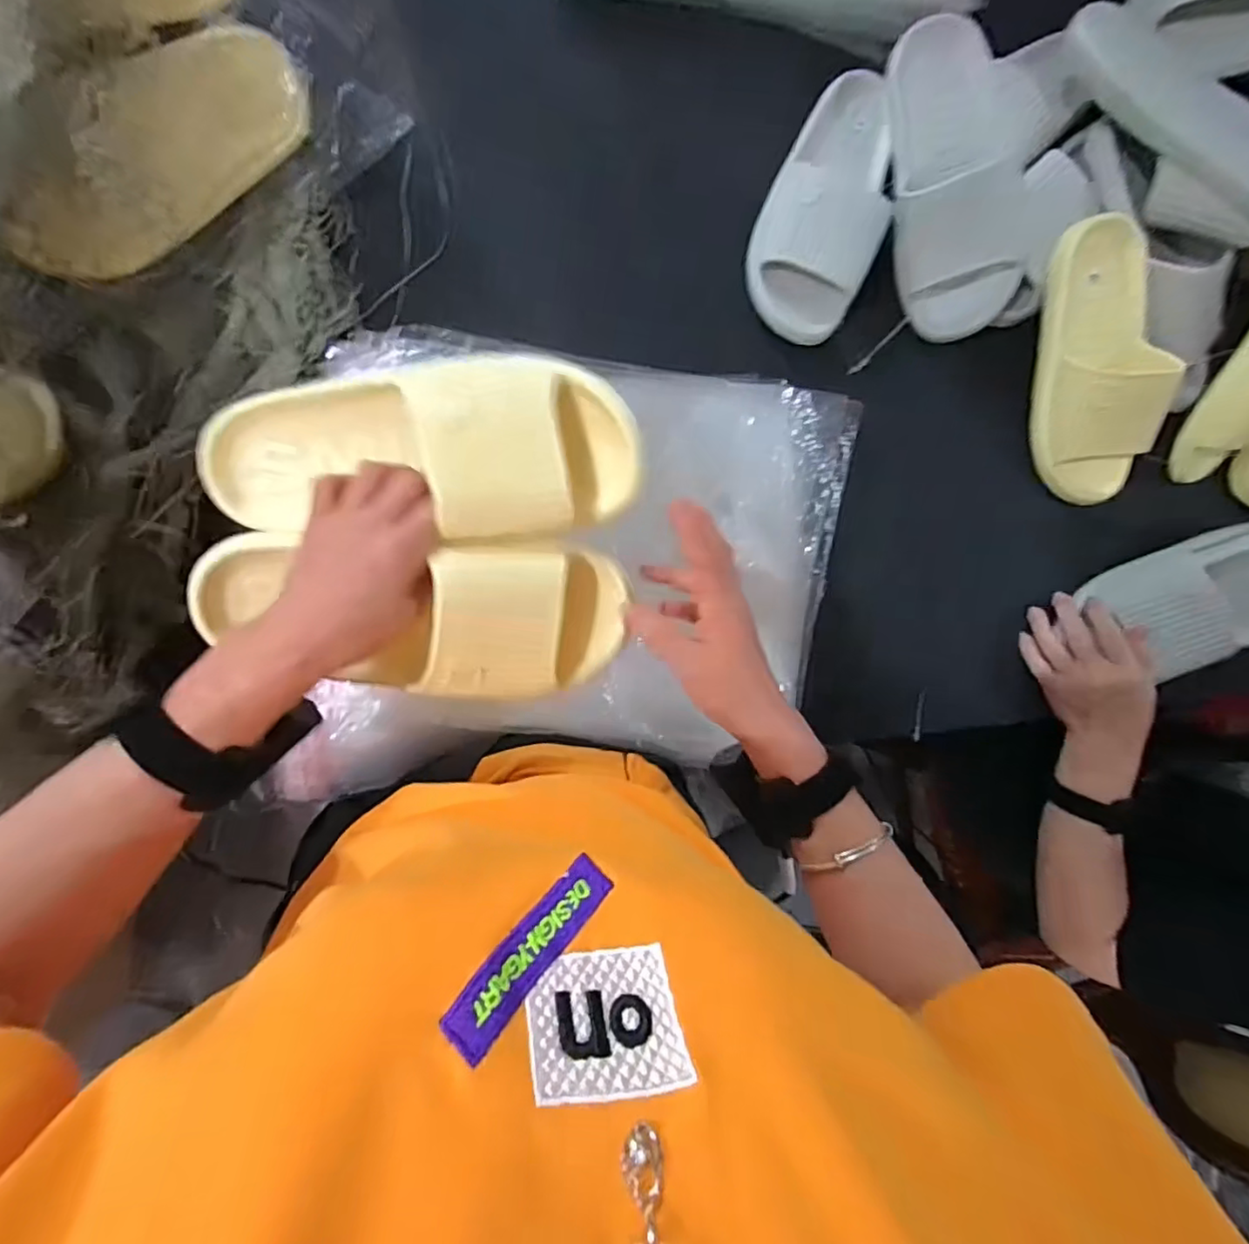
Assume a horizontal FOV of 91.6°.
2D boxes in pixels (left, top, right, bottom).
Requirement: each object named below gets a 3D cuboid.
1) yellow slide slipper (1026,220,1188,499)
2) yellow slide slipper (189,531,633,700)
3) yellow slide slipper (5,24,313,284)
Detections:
[{"bbox_3d":[0.454,-0.245,0.583,0.100,0.067,0.243,-11,91,-9],"label":"yellow slide slipper"},{"bbox_3d":[-0.118,-0.001,0.360,0.244,0.069,0.095,5,88,-8],"label":"yellow slide slipper"},{"bbox_3d":[-0.330,-0.331,0.431,0.041,0.084,0.222,36,81,26],"label":"yellow slide slipper"}]

